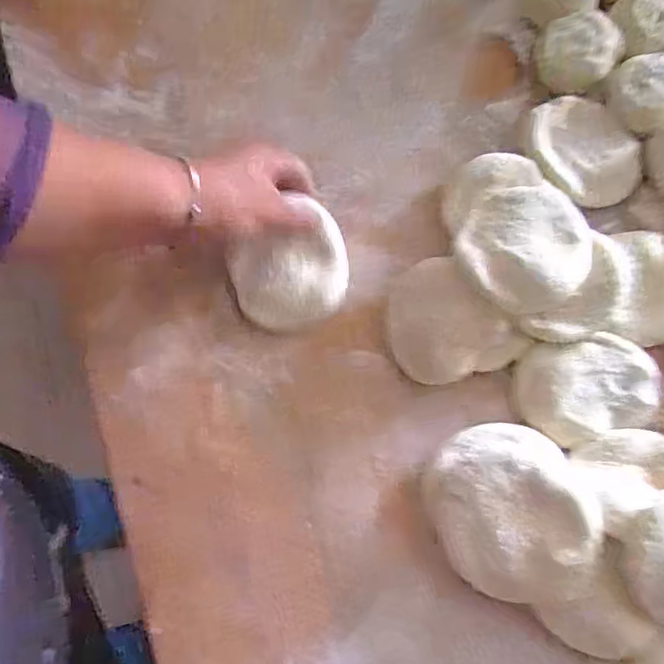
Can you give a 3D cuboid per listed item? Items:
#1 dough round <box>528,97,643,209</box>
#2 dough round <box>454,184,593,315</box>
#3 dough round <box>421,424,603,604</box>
[{"bbox_3d":[0.211,-0.153,0.532,0.078,0.019,0.103,-39,76,-9],"label":"dough round"},{"bbox_3d":[0.145,-0.061,0.480,0.094,0.043,0.095,0,71,0],"label":"dough round"},{"bbox_3d":[0.126,0.125,0.443,0.106,0.048,0.124,-25,73,-9],"label":"dough round"}]

